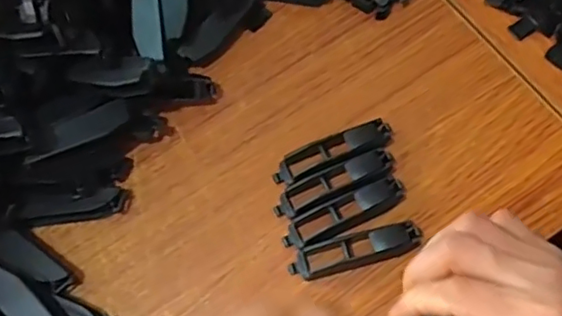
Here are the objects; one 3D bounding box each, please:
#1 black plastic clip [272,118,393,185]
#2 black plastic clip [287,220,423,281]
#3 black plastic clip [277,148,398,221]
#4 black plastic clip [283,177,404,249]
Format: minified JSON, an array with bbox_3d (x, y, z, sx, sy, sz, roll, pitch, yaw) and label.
[{"bbox_3d":[0.032,-0.004,0.372,0.076,0.022,0.019,-21,68,-3],"label":"black plastic clip"},{"bbox_3d":[0.044,0.055,0.351,0.078,0.015,0.019,-15,68,-1],"label":"black plastic clip"},{"bbox_3d":[0.033,0.015,0.366,0.079,0.014,0.018,-24,69,-4],"label":"black plastic clip"},{"bbox_3d":[0.038,0.034,0.358,0.077,0.016,0.019,-23,68,-4],"label":"black plastic clip"}]

